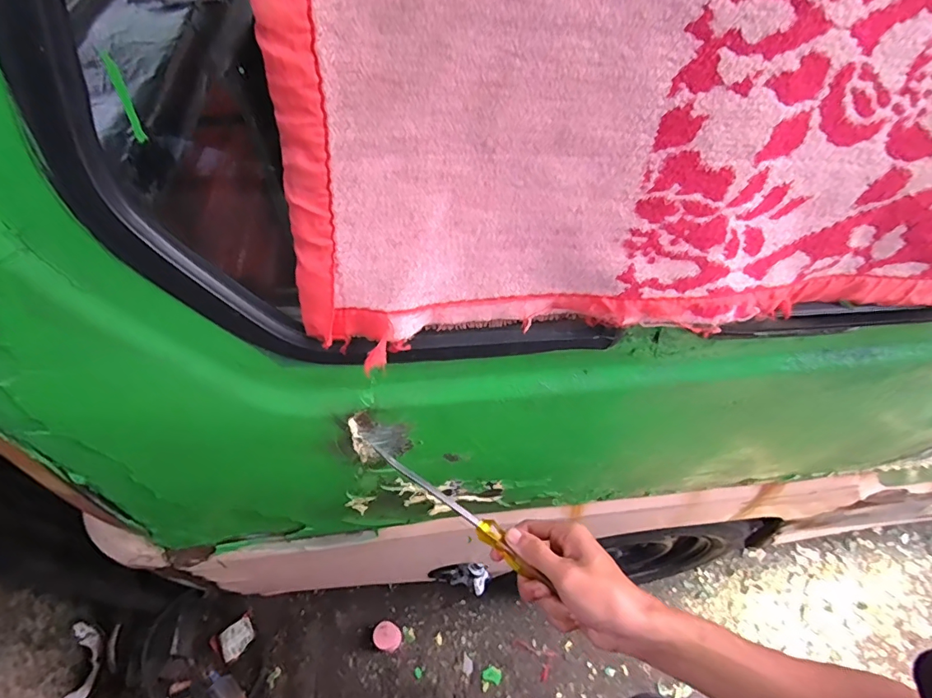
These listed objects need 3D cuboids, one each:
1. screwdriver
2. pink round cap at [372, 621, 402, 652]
[{"bbox_3d":[-0.013,0.139,0.440,0.193,0.020,0.018,35,62,14],"label":"screwdriver"},{"bbox_3d":[-0.207,0.756,1.274,0.073,0.034,0.066,12,55,14],"label":"pink round cap"}]

